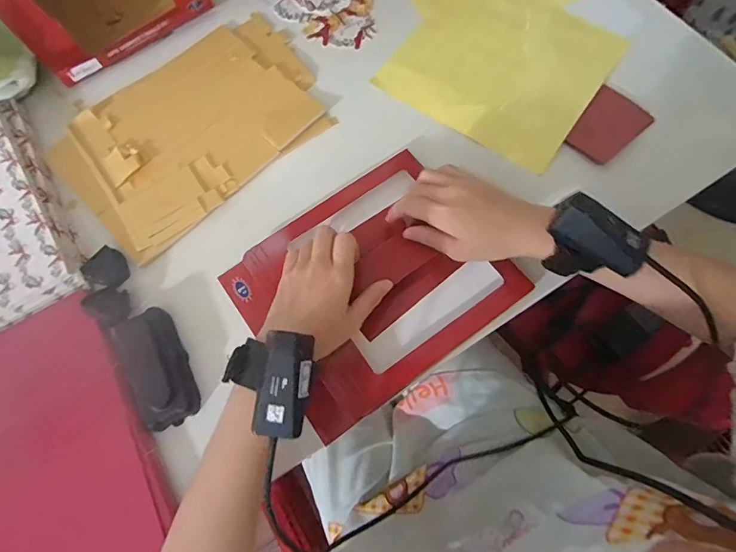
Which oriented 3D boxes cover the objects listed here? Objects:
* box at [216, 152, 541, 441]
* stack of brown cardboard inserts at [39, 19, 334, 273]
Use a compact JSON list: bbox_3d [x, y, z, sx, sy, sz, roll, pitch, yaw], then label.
[{"bbox_3d":[-0.001,0.004,0.429,0.229,0.029,0.198,-35,73,-10],"label":"box"},{"bbox_3d":[-0.192,-0.171,0.500,0.286,0.007,0.200,-40,74,-11],"label":"stack of brown cardboard inserts"}]

